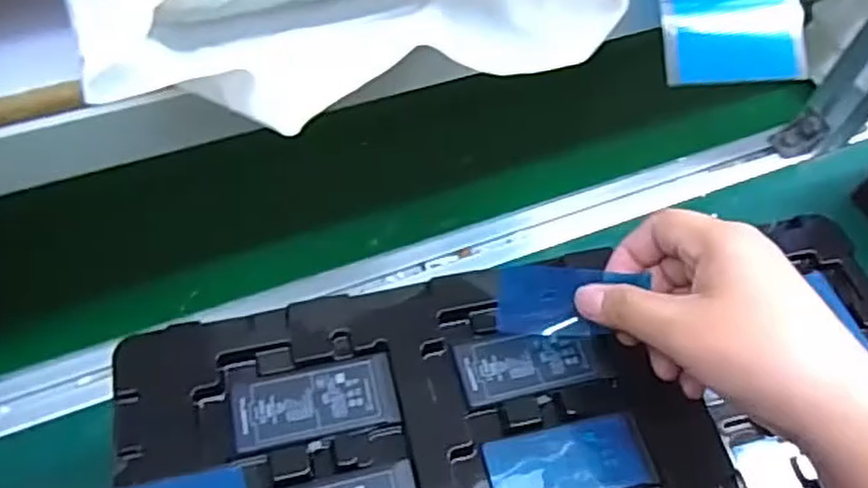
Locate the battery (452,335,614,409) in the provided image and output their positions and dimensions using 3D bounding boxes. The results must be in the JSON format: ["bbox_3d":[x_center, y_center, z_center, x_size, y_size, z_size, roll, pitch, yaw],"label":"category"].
[{"bbox_3d":[0.051,0.060,0.363,0.077,0.004,0.034,-8,57,-10],"label":"battery"}]

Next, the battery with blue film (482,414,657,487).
[{"bbox_3d":[0.063,0.103,0.337,0.076,0.004,0.035,-9,57,-11],"label":"battery with blue film"}]

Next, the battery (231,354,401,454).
[{"bbox_3d":[-0.057,0.076,0.347,0.076,0.004,0.037,-9,57,-11],"label":"battery"}]

